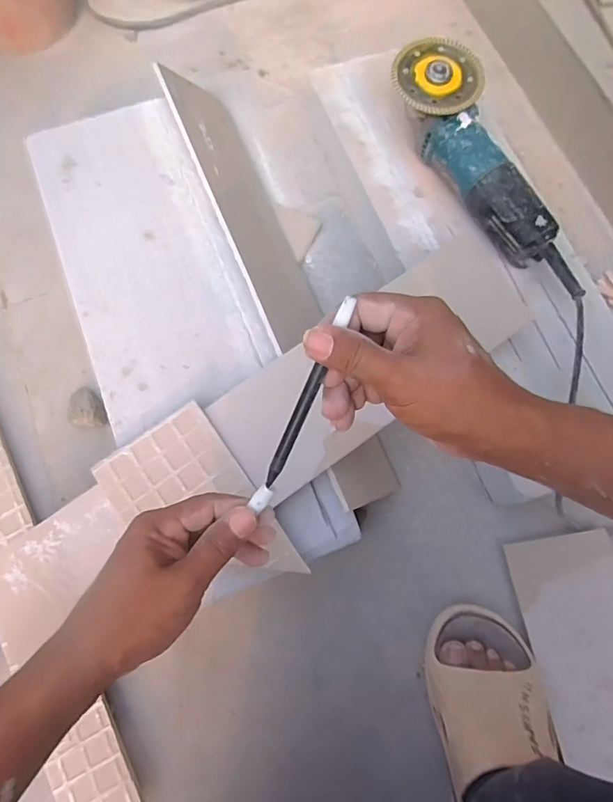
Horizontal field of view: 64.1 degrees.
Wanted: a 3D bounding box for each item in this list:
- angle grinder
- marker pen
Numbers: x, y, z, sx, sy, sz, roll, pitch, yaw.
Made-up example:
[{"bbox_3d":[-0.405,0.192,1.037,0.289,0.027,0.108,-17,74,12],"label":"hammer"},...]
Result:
[{"bbox_3d":[0.203,-0.252,0.543,0.085,0.071,0.327,-26,78,-9],"label":"angle grinder"},{"bbox_3d":[-0.003,0.004,0.308,0.010,0.010,0.145,26,106,7],"label":"marker pen"}]

